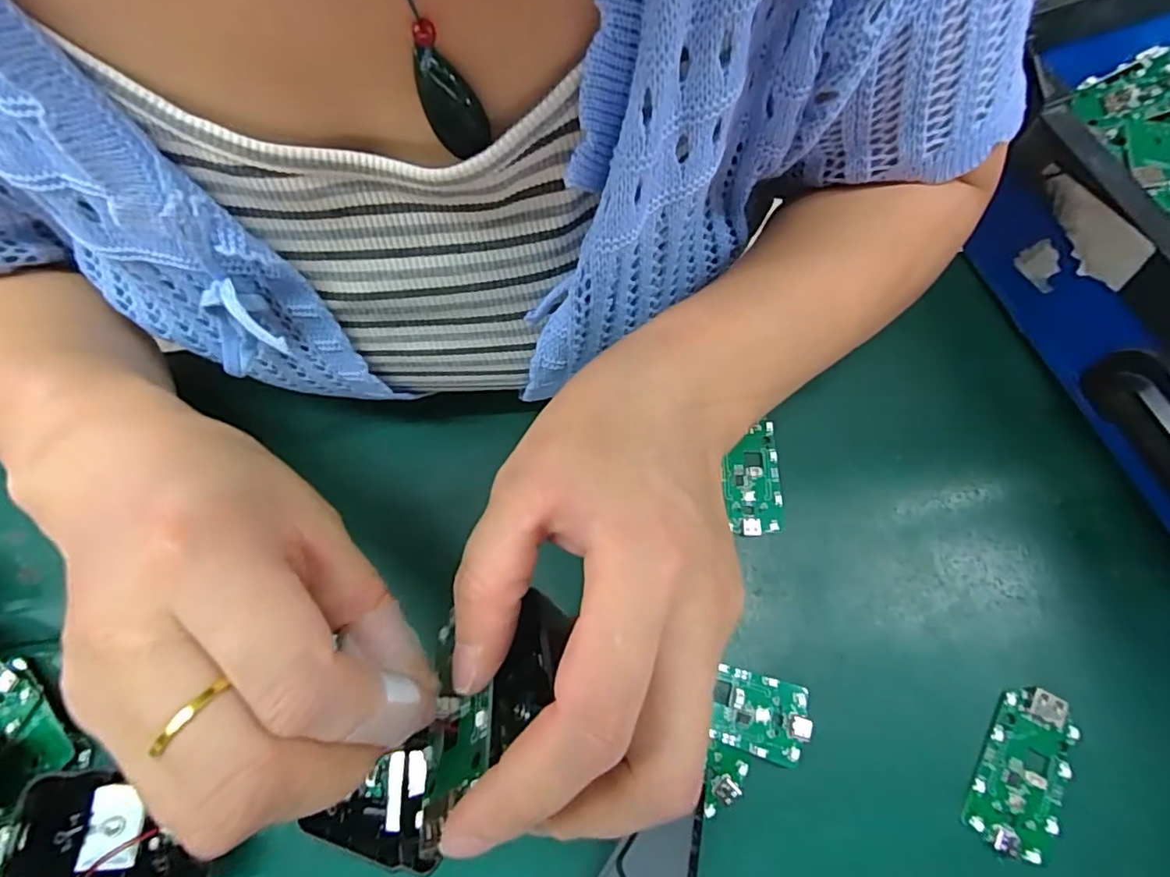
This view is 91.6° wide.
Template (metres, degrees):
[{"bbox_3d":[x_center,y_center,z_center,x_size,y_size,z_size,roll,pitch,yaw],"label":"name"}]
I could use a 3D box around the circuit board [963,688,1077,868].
[{"bbox_3d":[0.179,0.135,0.232,0.031,0.006,0.064,26,74,11],"label":"circuit board"}]

